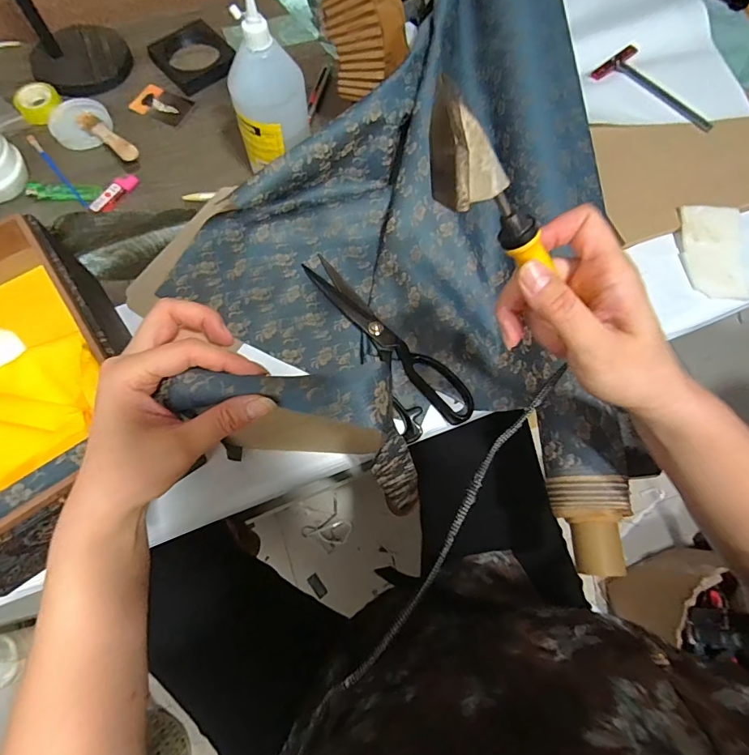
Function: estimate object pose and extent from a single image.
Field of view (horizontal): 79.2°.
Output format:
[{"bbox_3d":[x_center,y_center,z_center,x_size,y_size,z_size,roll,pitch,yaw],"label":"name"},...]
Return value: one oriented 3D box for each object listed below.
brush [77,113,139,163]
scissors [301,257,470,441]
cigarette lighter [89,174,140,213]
[{"bbox_3d":[-0.328,-0.297,0.557,0.124,0.013,0.022,40,73,24],"label":"brush"},{"bbox_3d":[0.016,-0.046,0.496,0.082,0.011,0.235,-26,74,-11],"label":"scissors"},{"bbox_3d":[-0.314,-0.222,0.545,0.020,0.011,0.064,30,72,8],"label":"cigarette lighter"}]

